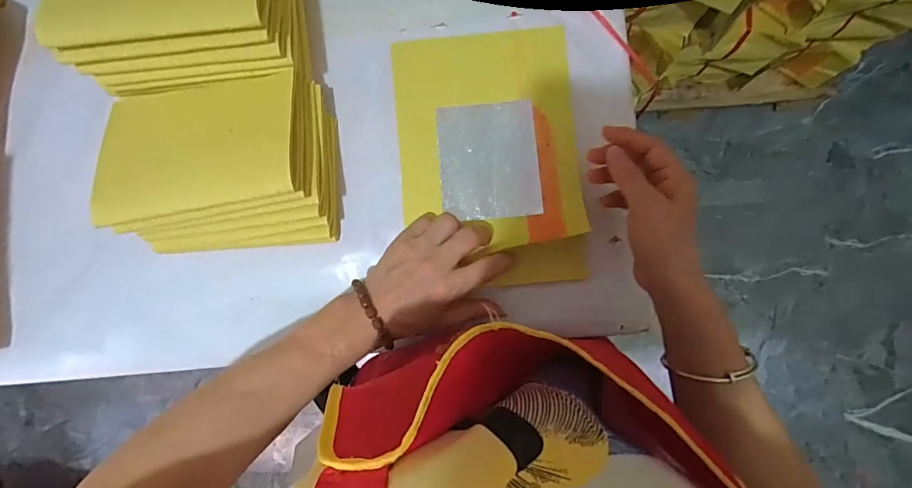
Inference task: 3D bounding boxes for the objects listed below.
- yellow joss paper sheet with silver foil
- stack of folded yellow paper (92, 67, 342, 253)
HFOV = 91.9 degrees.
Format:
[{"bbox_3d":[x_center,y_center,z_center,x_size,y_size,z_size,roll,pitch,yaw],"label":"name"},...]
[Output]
[{"bbox_3d":[0.028,-0.093,0.393,0.155,0.011,0.186,-5,86,1],"label":"yellow joss paper sheet with silver foil"},{"bbox_3d":[-0.193,-0.066,0.362,0.166,0.073,0.134,-5,88,1],"label":"stack of folded yellow paper"}]

